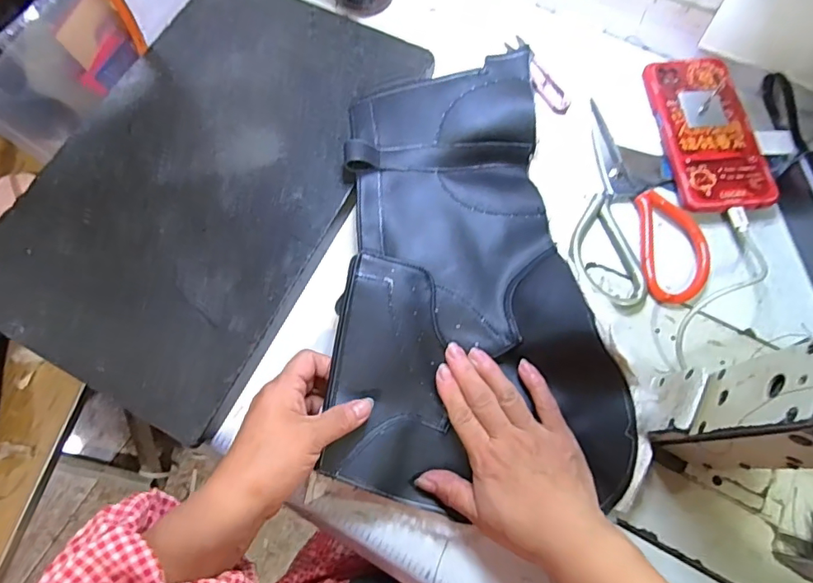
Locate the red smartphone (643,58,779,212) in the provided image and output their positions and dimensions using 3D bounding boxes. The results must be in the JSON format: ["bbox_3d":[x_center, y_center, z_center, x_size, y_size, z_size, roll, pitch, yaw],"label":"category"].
[{"bbox_3d":[0.270,-0.145,0.455,0.077,0.011,0.158,-5,69,-1],"label":"red smartphone"}]

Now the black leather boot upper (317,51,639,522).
[{"bbox_3d":[0.042,-0.020,0.399,0.210,0.048,0.336,-4,69,0],"label":"black leather boot upper"}]

